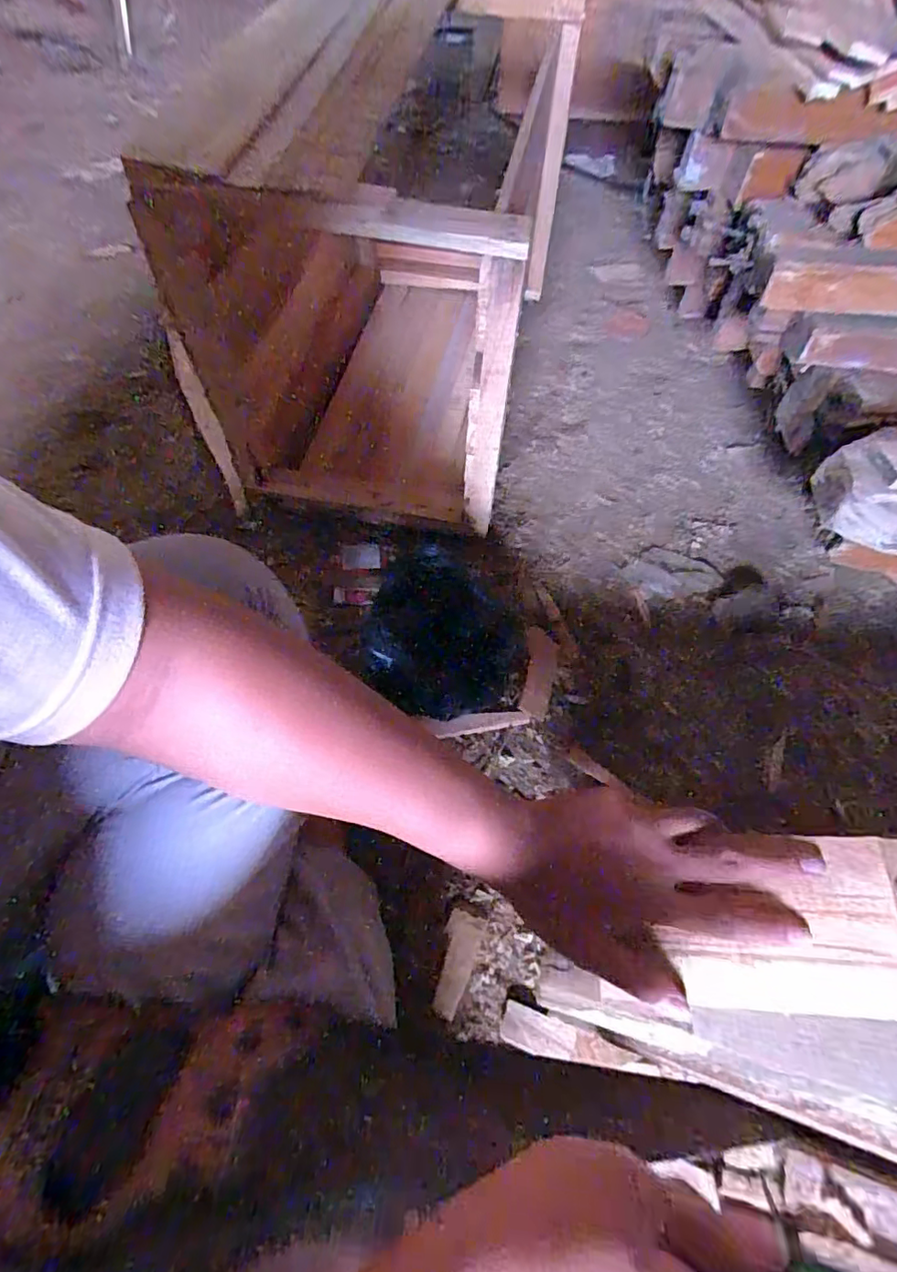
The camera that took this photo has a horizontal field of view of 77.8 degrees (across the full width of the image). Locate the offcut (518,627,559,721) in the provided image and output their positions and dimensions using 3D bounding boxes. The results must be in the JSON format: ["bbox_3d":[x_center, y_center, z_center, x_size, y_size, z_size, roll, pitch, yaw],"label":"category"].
[{"bbox_3d":[0.098,0.041,0.602,0.034,0.004,0.100,15,68,-9],"label":"offcut"}]

